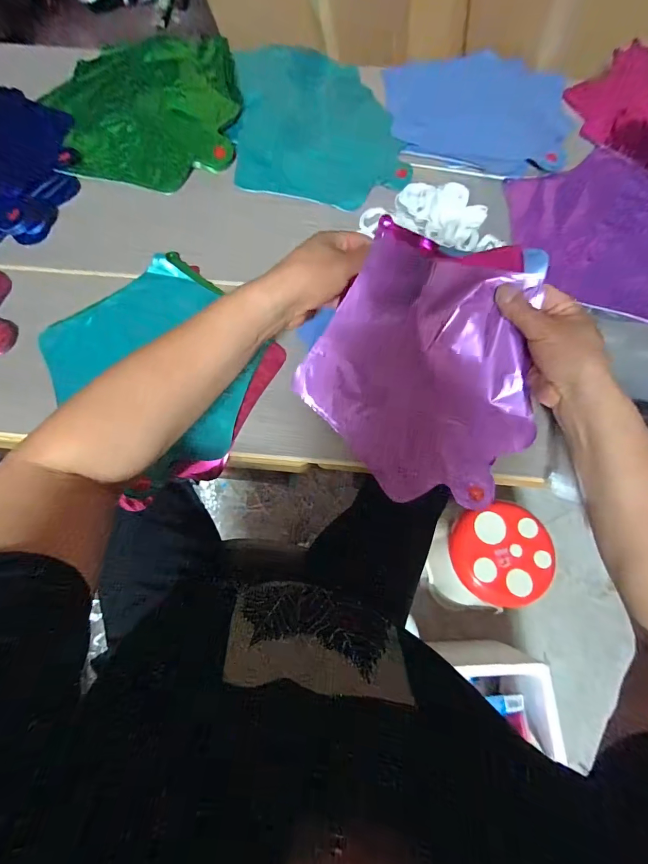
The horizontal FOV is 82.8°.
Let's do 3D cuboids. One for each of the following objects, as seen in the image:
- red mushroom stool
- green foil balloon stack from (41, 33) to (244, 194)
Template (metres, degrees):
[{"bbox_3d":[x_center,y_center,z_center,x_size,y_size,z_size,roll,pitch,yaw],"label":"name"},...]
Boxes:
[{"bbox_3d":[0.394,0.307,0.914,0.250,0.195,0.216,-15,72,-5],"label":"red mushroom stool"},{"bbox_3d":[-0.252,-0.453,0.515,0.263,0.012,0.291,3,71,1],"label":"green foil balloon stack"}]

